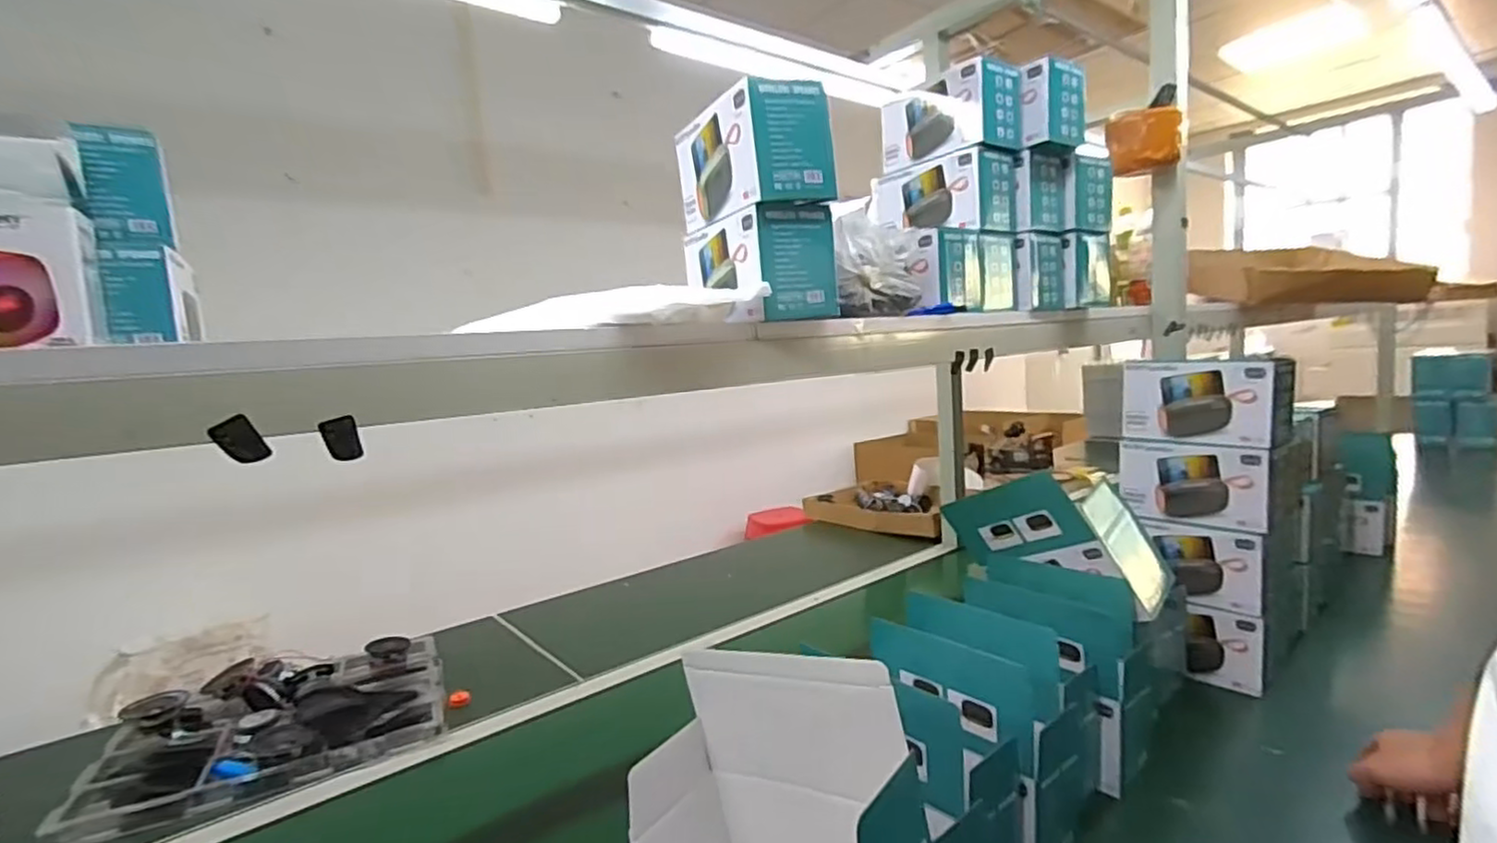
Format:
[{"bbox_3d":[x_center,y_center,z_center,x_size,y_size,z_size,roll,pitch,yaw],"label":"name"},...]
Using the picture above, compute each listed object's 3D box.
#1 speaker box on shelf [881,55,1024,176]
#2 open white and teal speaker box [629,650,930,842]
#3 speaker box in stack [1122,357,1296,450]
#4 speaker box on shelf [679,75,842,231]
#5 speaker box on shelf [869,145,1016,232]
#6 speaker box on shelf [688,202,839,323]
[{"bbox_3d":[0.274,-0.409,0.933,0.083,0.100,0.177,-8,8,-34],"label":"speaker box on shelf"},{"bbox_3d":[0.020,0.253,0.418,0.198,0.180,0.089,2,9,38],"label":"open white and teal speaker box"},{"bbox_3d":[0.596,-0.028,0.894,0.073,0.105,0.175,-8,8,-34],"label":"speaker box in stack"},{"bbox_3d":[-0.001,-0.253,0.673,0.083,0.100,0.165,-7,8,-29],"label":"speaker box on shelf"},{"bbox_3d":[0.263,-0.307,0.962,0.100,0.096,0.206,-7,8,-29],"label":"speaker box on shelf"},{"bbox_3d":[0.010,-0.152,0.694,0.095,0.098,0.165,-6,7,-24],"label":"speaker box on shelf"}]

